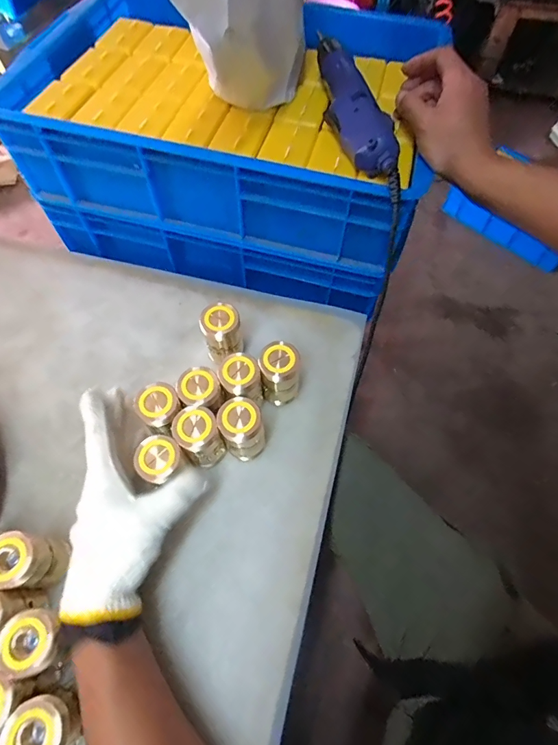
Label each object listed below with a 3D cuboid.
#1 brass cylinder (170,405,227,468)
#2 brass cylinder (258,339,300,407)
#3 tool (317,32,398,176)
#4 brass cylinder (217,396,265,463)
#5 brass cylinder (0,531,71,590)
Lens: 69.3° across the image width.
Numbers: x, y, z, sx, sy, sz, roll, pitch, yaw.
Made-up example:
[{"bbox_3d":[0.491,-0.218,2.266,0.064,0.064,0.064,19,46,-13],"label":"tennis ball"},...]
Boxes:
[{"bbox_3d":[-0.077,0.063,0.392,0.039,0.076,0.040,0,64,-1],"label":"brass cylinder"},{"bbox_3d":[-0.001,0.004,0.424,0.038,0.081,0.035,-6,64,-4],"label":"brass cylinder"},{"bbox_3d":[0.072,-0.283,0.414,0.047,0.031,0.224,-8,64,-5],"label":"tool"},{"bbox_3d":[-0.035,0.057,0.393,0.038,0.079,0.038,0,64,-1],"label":"brass cylinder"},{"bbox_3d":[-0.211,0.156,0.332,0.036,0.056,0.041,10,64,4],"label":"brass cylinder"}]

